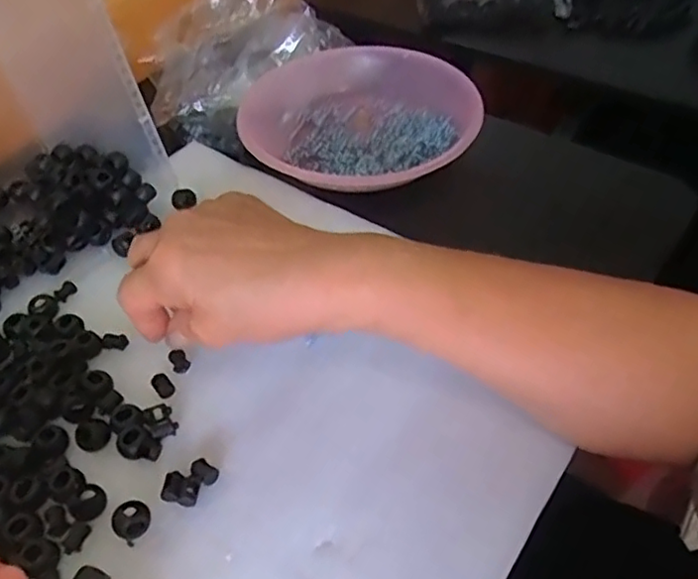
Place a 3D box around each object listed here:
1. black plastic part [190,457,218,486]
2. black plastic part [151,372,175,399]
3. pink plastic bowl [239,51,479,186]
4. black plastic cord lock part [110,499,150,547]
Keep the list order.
[{"bbox_3d":[-0.074,0.093,0.323,0.015,0.004,0.010,28,54,23],"label":"black plastic part"},{"bbox_3d":[-0.106,0.053,0.356,0.009,0.004,0.016,-33,56,-25],"label":"black plastic part"},{"bbox_3d":[0.008,-0.142,0.502,0.188,0.041,0.180,0,49,0],"label":"pink plastic bowl"},{"bbox_3d":[-0.105,0.112,0.303,0.017,0.010,0.018,0,49,0],"label":"black plastic cord lock part"}]

